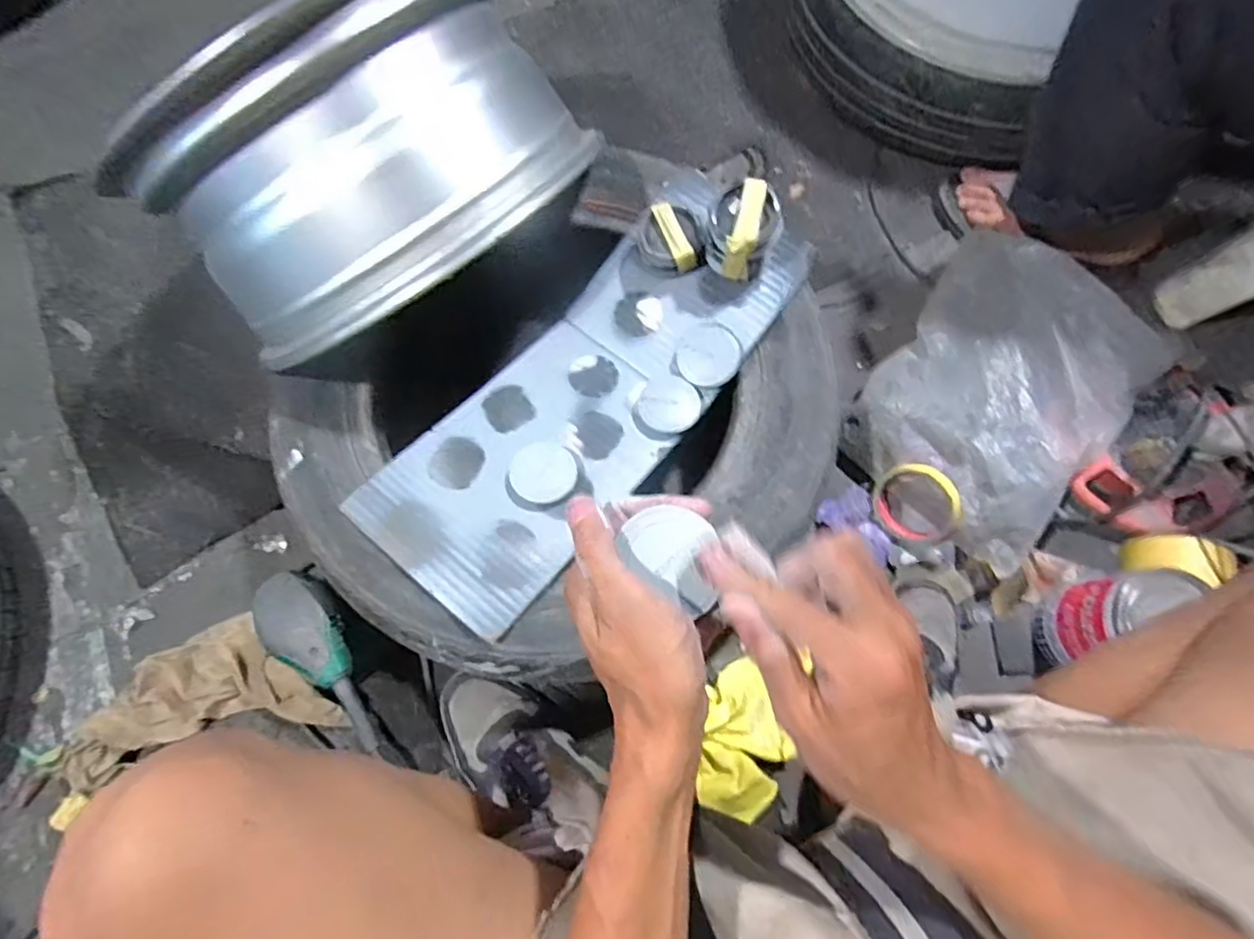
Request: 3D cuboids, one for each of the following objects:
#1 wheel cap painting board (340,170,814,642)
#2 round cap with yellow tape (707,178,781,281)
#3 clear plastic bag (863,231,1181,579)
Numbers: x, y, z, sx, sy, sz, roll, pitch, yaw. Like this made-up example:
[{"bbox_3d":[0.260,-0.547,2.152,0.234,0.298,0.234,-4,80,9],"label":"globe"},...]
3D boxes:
[{"bbox_3d":[-0.029,-0.078,0.604,0.183,0.049,0.464,39,77,11],"label":"wheel cap painting board"},{"bbox_3d":[0.103,-0.213,0.588,0.057,0.077,0.055,0,73,0],"label":"round cap with yellow tape"},{"bbox_3d":[0.402,-0.083,0.706,0.231,0.138,0.301,35,76,10],"label":"clear plastic bag"}]

